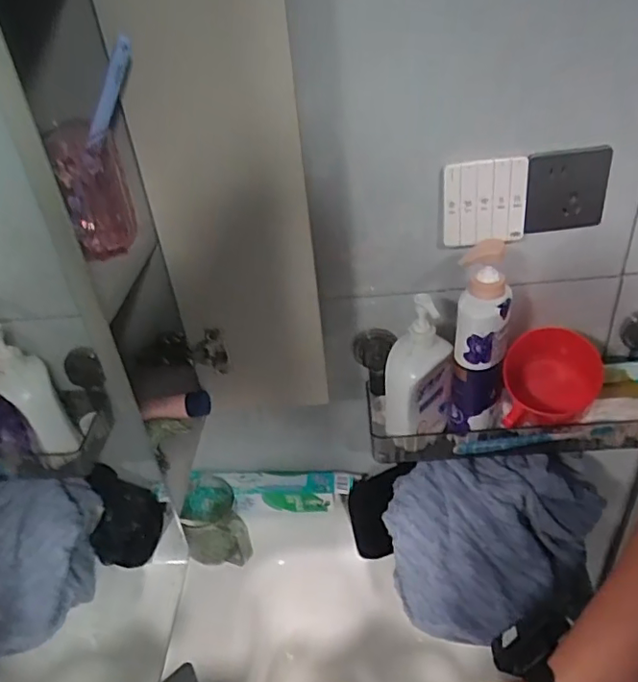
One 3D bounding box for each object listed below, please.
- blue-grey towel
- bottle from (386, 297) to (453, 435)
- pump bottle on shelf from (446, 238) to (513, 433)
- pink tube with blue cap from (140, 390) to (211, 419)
[{"bbox_3d":[0.191,0.217,0.658,0.254,0.070,0.196,-40,74,-10],"label":"blue-grey towel"},{"bbox_3d":[0.115,0.035,0.630,0.047,0.177,0.077,18,41,32],"label":"bottle"},{"bbox_3d":[0.174,0.001,0.601,0.056,0.213,0.050,5,35,16],"label":"pump bottle on shelf"},{"bbox_3d":[-0.164,0.074,0.633,0.077,0.027,0.029,-10,34,-5],"label":"pink tube with blue cap"}]

